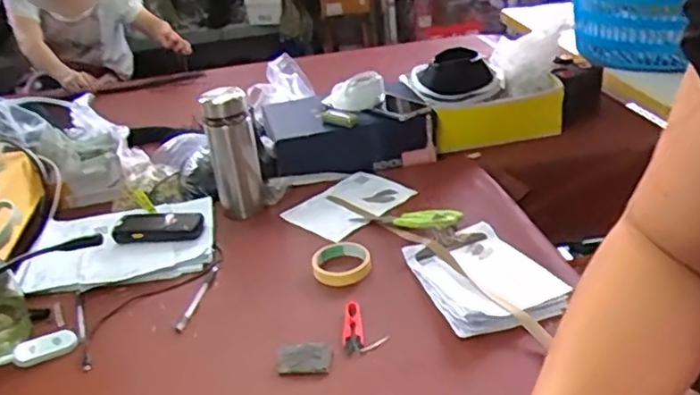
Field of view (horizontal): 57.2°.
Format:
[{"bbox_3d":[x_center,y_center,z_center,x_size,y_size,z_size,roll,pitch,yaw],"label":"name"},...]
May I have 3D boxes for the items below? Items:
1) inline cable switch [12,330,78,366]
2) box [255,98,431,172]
[{"bbox_3d":[-0.415,0.201,0.873,0.079,0.019,0.030,-18,30,-24],"label":"inline cable switch"},{"bbox_3d":[-0.009,-0.111,1.279,0.314,0.117,0.130,-5,28,0],"label":"box"}]

